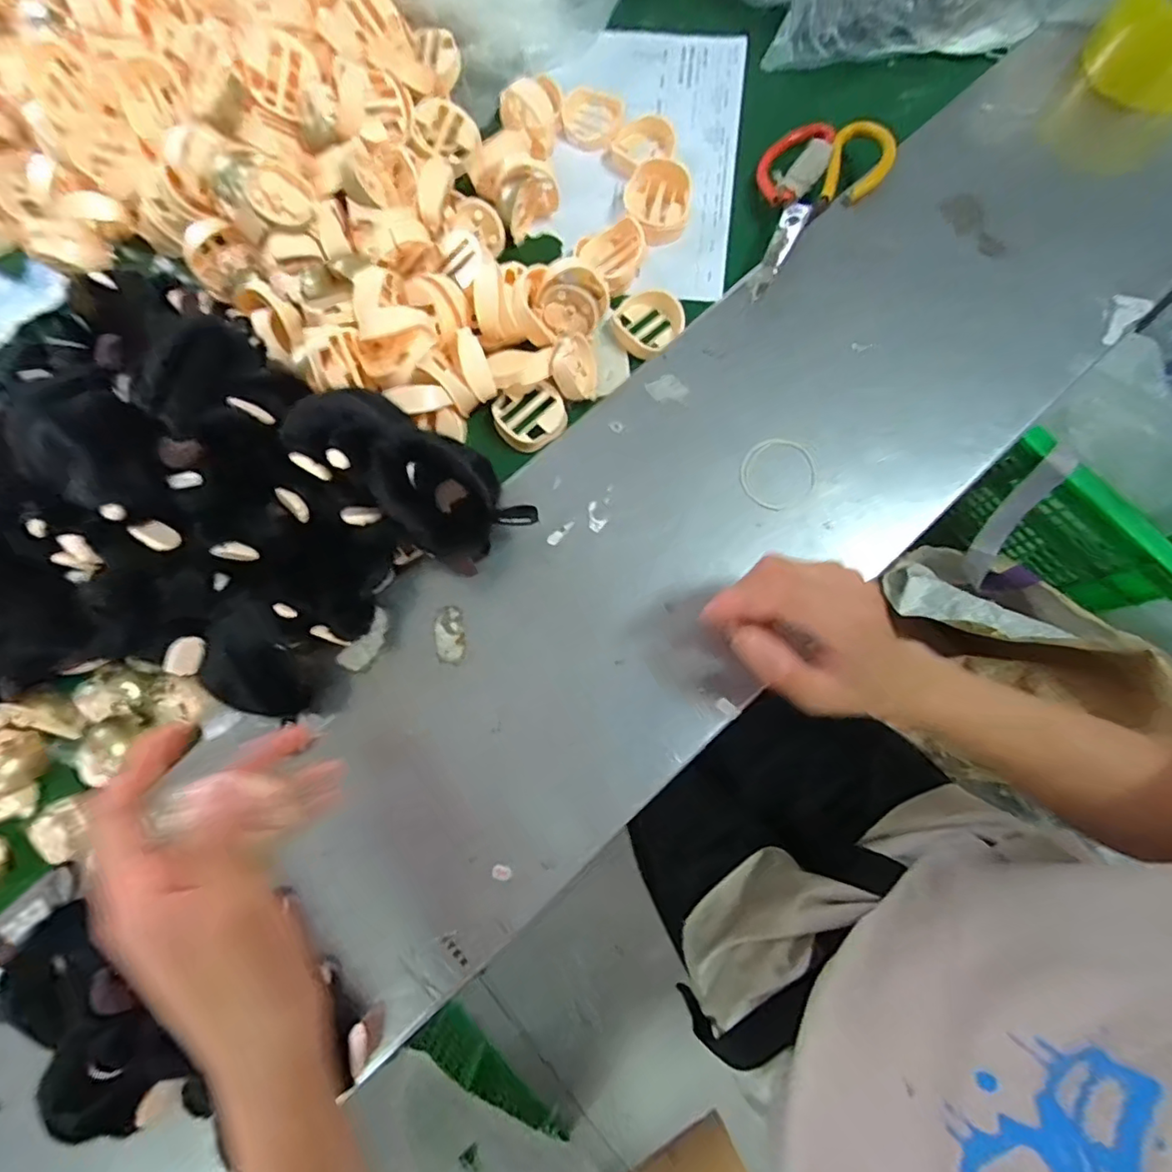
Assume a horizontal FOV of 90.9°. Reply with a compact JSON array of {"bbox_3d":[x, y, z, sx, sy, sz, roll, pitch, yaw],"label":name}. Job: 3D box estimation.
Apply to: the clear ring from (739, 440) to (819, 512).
[{"bbox_3d":[0.145,-0.085,0.436,0.055,0.004,0.054,-1,82,10],"label":"clear ring"}]

